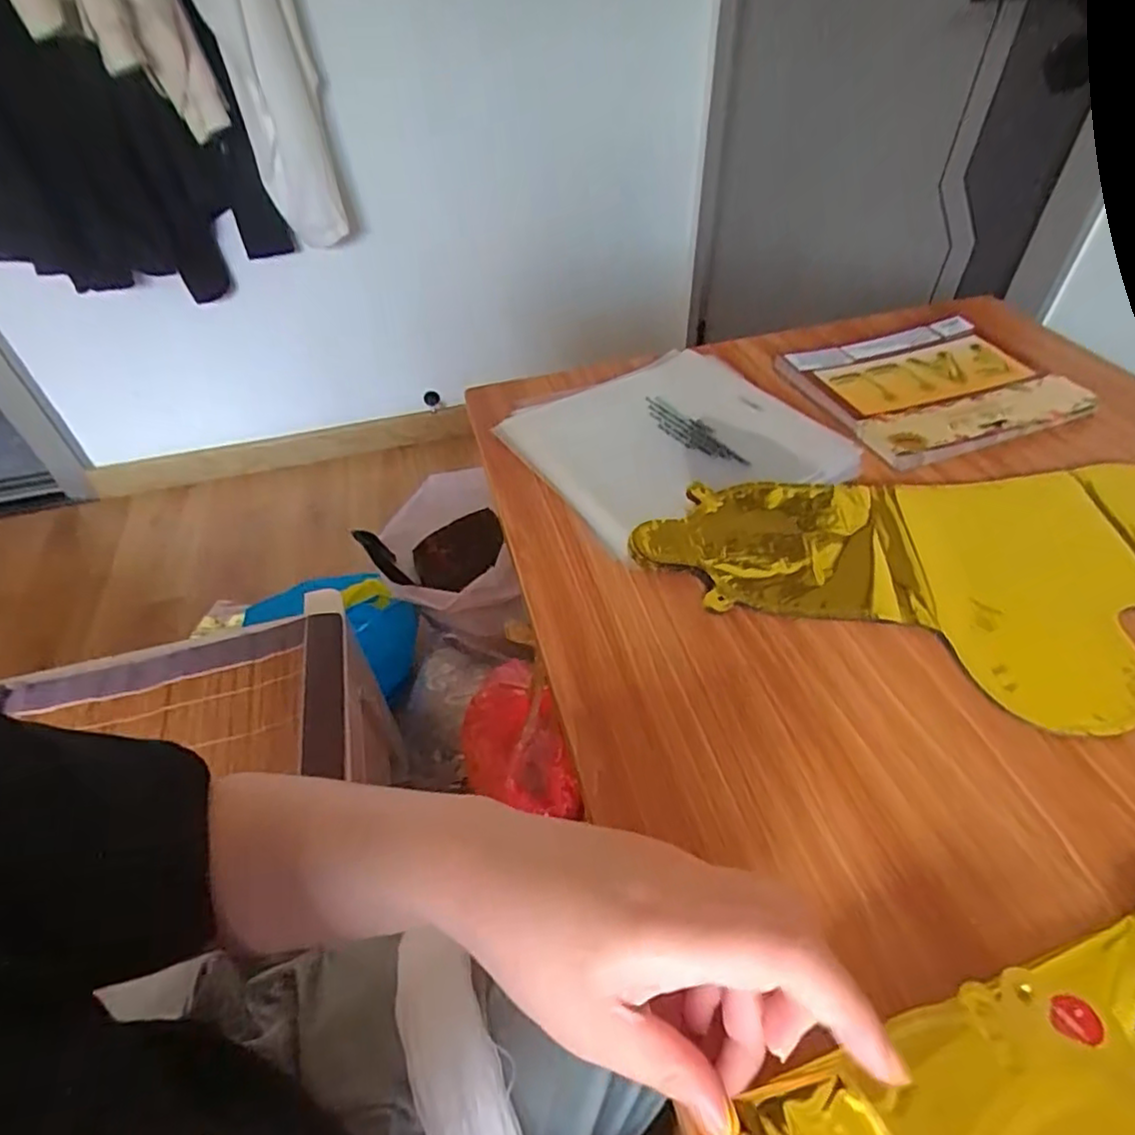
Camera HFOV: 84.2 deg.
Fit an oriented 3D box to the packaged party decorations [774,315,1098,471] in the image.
[{"bbox_3d":[0.301,-0.154,0.520,0.186,0.007,0.163,-13,47,-8],"label":"packaged party decorations"}]

